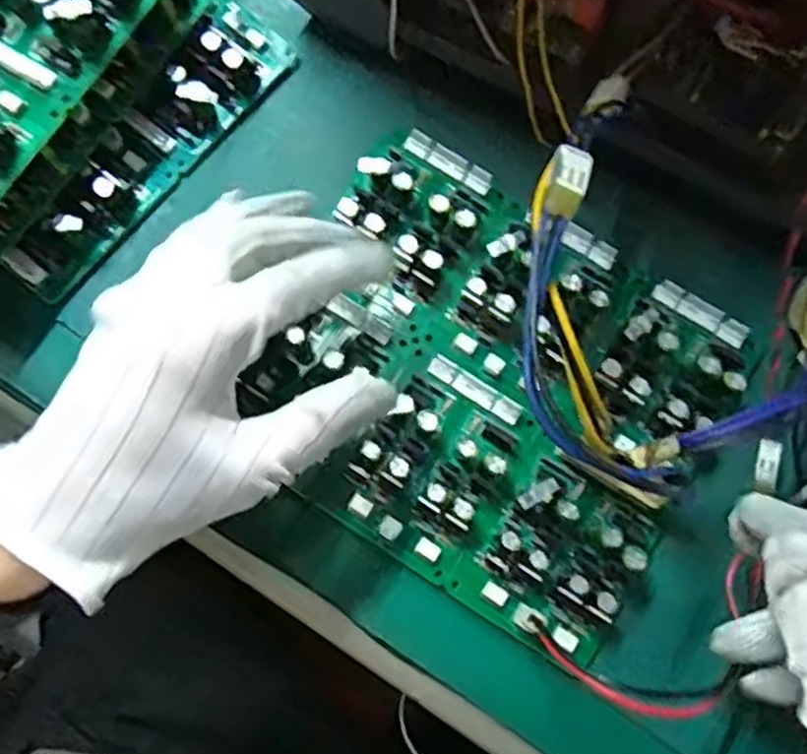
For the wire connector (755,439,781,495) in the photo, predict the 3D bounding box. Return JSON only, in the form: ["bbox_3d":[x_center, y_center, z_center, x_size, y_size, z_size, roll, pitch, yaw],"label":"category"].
[{"bbox_3d":[0.159,0.039,0.323,0.009,0.005,0.023,8,88,1],"label":"wire connector"}]

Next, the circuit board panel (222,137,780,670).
[{"bbox_3d":[0.040,0.002,0.334,0.194,0.033,0.173,31,76,8],"label":"circuit board panel"}]

